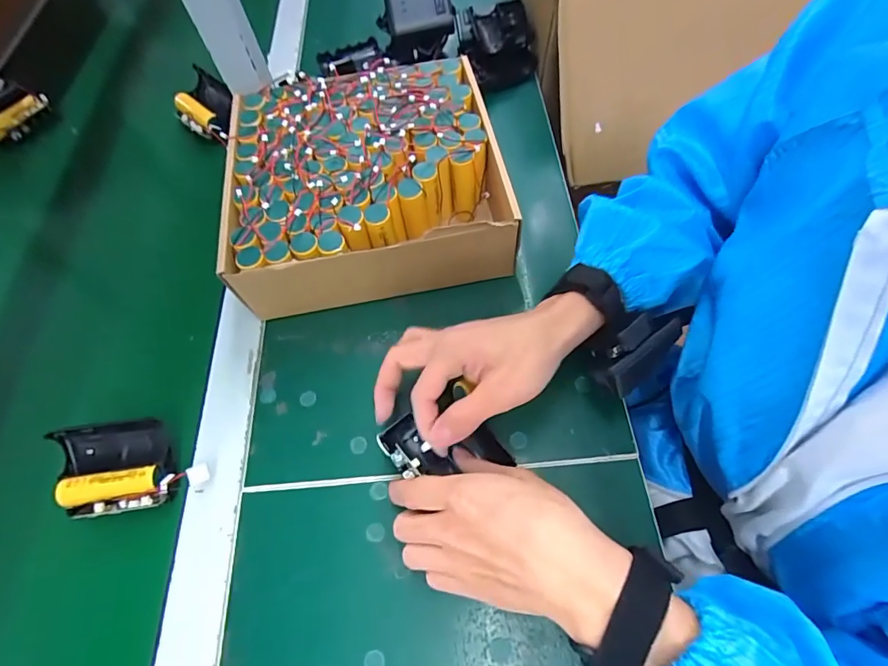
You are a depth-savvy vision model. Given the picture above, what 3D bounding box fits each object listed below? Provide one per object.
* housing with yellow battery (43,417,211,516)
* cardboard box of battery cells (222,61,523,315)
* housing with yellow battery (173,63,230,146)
[{"bbox_3d":[-0.233,0.099,0.342,0.107,0.042,0.059,-9,61,-1],"label":"housing with yellow battery"},{"bbox_3d":[-0.072,-0.143,0.438,0.239,0.084,0.226,-10,61,-2],"label":"cardboard box of battery cells"},{"bbox_3d":[-0.278,-0.265,0.534,0.095,0.042,0.052,39,70,21],"label":"housing with yellow battery"}]

